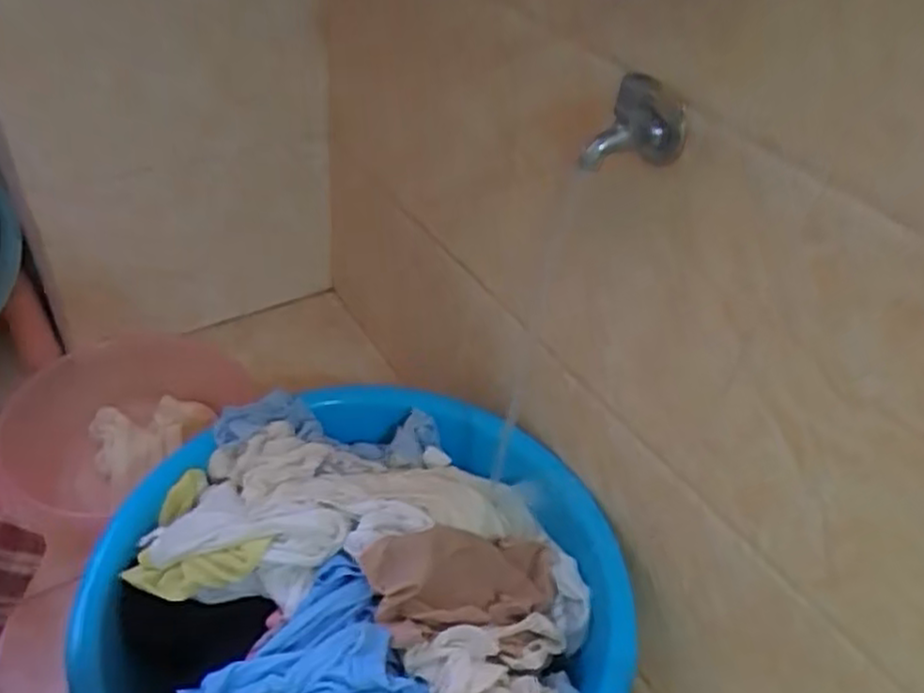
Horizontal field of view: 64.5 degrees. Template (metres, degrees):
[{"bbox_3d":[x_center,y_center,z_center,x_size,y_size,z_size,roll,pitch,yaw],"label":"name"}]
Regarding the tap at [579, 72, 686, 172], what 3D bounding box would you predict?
[{"bbox_3d":[0.128,-0.159,0.530,0.062,0.069,0.041,-17,44,-25],"label":"tap"}]

